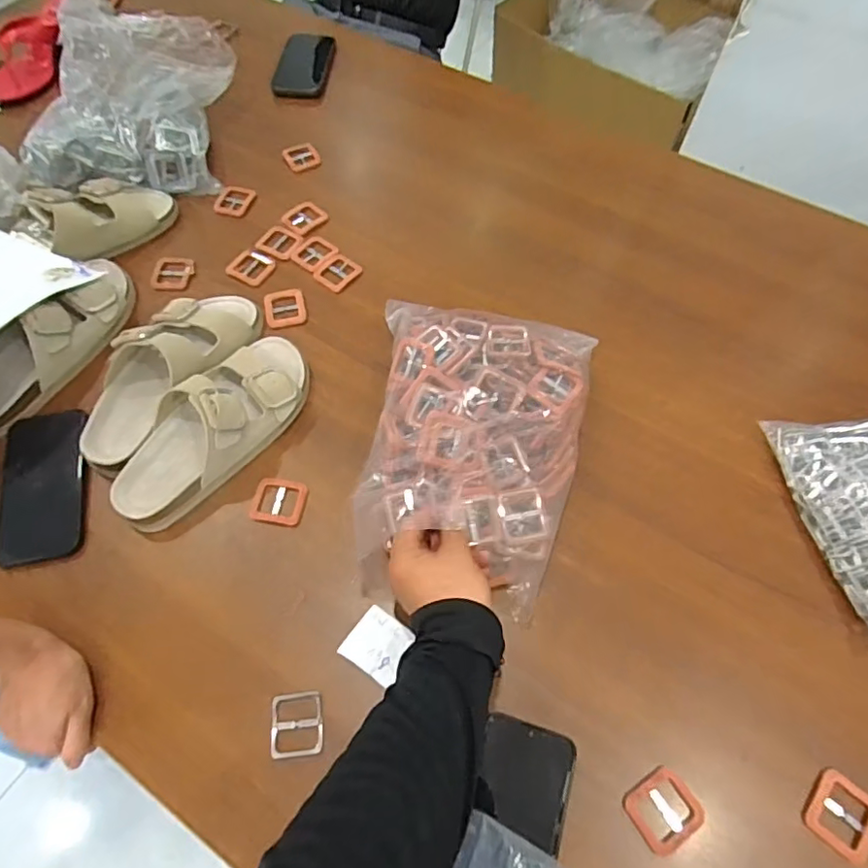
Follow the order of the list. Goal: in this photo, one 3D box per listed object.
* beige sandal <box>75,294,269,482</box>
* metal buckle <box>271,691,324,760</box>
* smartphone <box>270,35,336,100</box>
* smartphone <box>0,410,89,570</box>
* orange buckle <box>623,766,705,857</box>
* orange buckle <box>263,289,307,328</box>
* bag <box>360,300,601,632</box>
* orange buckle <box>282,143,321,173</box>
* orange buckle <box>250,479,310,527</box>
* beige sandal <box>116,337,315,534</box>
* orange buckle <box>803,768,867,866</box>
[{"bbox_3d":[-0.291,-0.076,0.615,0.097,0.076,0.245,28,66,14],"label":"beige sandal"},{"bbox_3d":[-0.115,0.245,0.481,0.044,0.004,0.049,-5,63,-2],"label":"metal buckle"},{"bbox_3d":[-0.208,-0.594,0.920,0.083,0.011,0.156,5,63,3],"label":"smartphone"},{"bbox_3d":[-0.394,0.050,0.574,0.083,0.015,0.160,-9,65,-3],"label":"smartphone"},{"bbox_3d":[0.183,0.297,0.453,0.055,0.004,0.047,-28,66,-14],"label":"orange buckle"},{"bbox_3d":[-0.180,-0.152,0.690,0.047,0.004,0.058,-13,63,-7],"label":"orange buckle"},{"bbox_3d":[0.042,0.008,0.559,0.208,0.073,0.300,8,63,4],"label":"bag"},{"bbox_3d":[-0.193,-0.405,0.831,0.050,0.005,0.049,-28,66,-13],"label":"orange buckle"},{"bbox_3d":[-0.156,0.068,0.574,0.053,0.005,0.048,6,63,3],"label":"orange buckle"},{"bbox_3d":[-0.224,-0.014,0.582,0.096,0.077,0.245,33,67,16],"label":"beige sandal"},{"bbox_3d":[0.326,0.302,0.453,0.049,0.004,0.055,36,68,17],"label":"orange buckle"}]

